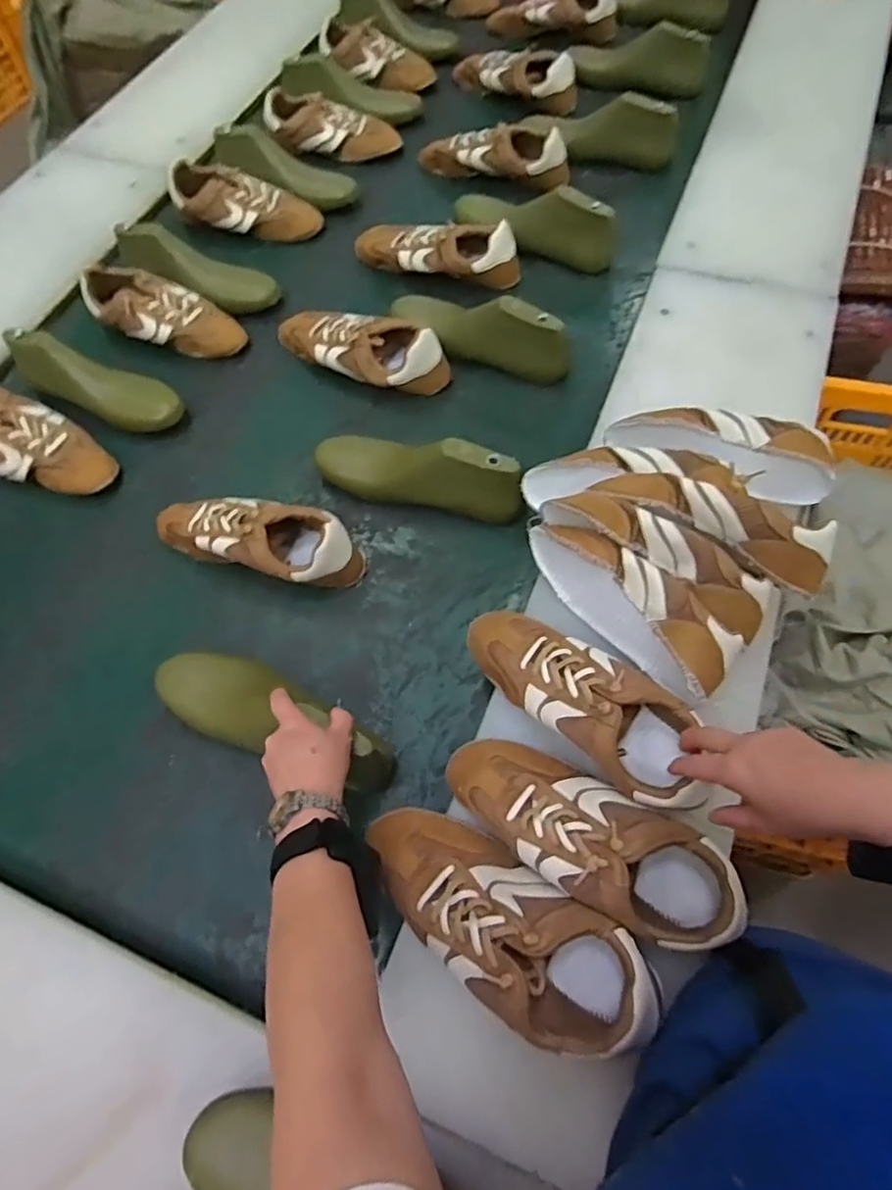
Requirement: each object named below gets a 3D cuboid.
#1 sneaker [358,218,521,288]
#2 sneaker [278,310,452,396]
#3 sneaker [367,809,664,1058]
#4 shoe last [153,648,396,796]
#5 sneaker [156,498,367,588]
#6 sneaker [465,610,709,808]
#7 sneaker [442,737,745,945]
[{"bbox_3d":[-0.018,-0.525,0.948,0.255,0.082,0.080,16,66,8],"label":"sneaker"},{"bbox_3d":[-0.122,-0.349,0.876,0.264,0.082,0.093,27,68,13],"label":"sneaker"},{"bbox_3d":[0.042,0.258,0.492,0.249,0.067,0.102,33,70,17],"label":"sneaker"},{"bbox_3d":[-0.177,0.120,0.630,0.271,0.085,0.087,19,66,17],"label":"shoe last"},{"bbox_3d":[-0.225,-0.069,0.743,0.260,0.085,0.091,17,66,9],"label":"sneaker"},{"bbox_3d":[0.129,0.092,0.570,0.247,0.070,0.096,36,70,22],"label":"sneaker"},{"bbox_3d":[0.104,0.189,0.524,0.215,0.075,0.097,31,69,16],"label":"sneaker"}]

